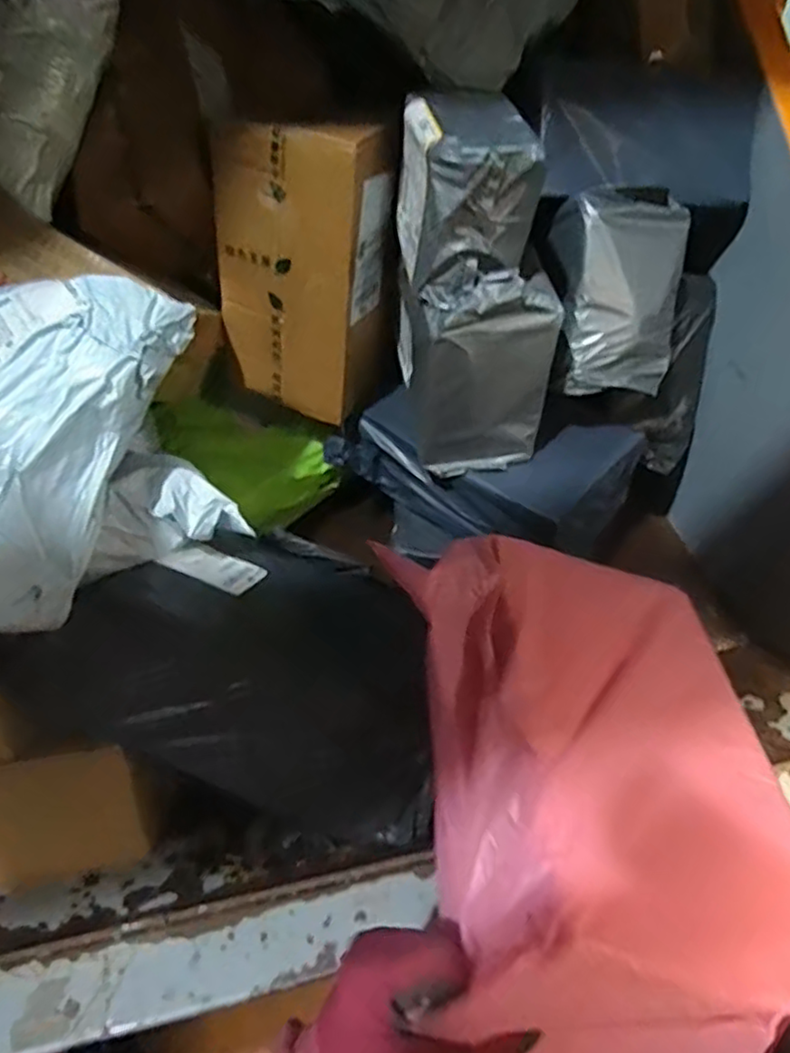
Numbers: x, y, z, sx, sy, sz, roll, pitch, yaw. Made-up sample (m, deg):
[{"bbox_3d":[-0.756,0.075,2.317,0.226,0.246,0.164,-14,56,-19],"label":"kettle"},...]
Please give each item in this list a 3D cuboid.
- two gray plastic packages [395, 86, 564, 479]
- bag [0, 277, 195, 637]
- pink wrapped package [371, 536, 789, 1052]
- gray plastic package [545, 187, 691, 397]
[{"bbox_3d":[0.073,-0.199,0.608,0.123,0.286,0.130,-9,47,-7],"label":"two gray plastic packages"},{"bbox_3d":[-0.306,-0.068,0.537,0.210,0.095,0.292,10,73,7],"label":"bag"},{"bbox_3d":[0.127,0.134,0.408,0.215,0.079,0.312,-2,47,-1],"label":"pink wrapped package"},{"bbox_3d":[0.214,-0.218,0.638,0.119,0.180,0.045,-2,11,-4],"label":"gray plastic package"}]

